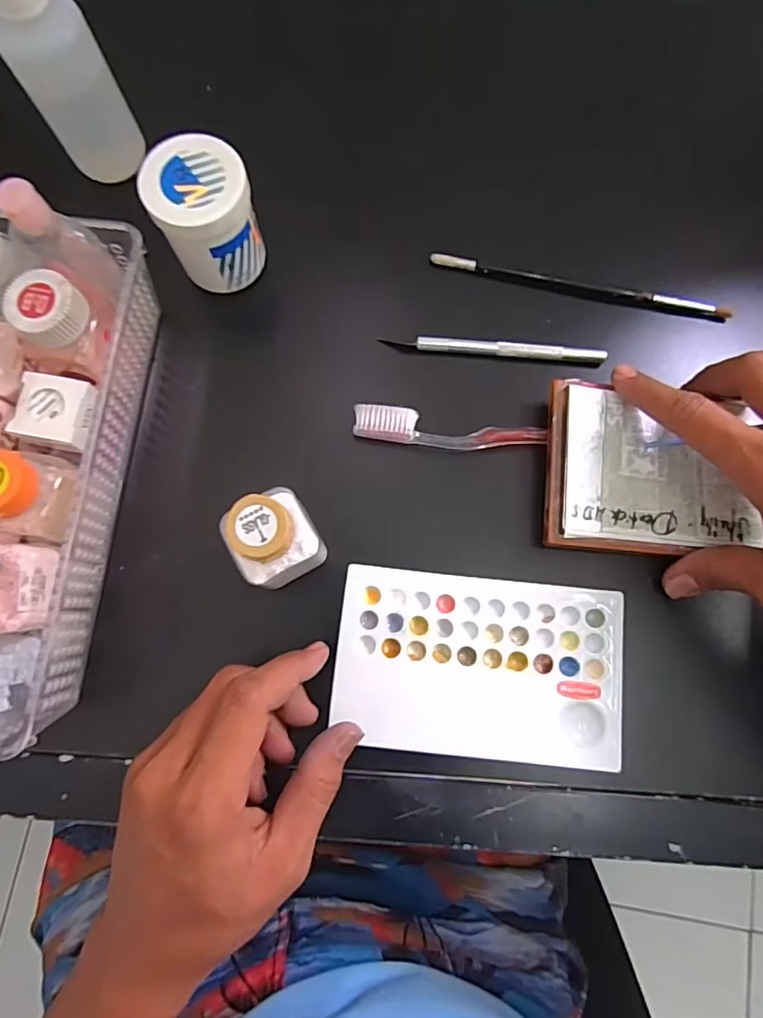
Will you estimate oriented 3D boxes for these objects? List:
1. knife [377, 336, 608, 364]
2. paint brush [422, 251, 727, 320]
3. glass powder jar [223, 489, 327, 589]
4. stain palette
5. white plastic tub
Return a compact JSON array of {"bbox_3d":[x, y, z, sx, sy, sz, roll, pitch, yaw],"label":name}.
[{"bbox_3d":[0.070,-0.099,0.336,0.135,0.008,0.008,5,79,0],"label":"knife"},{"bbox_3d":[0.125,-0.142,0.345,0.187,0.009,0.008,12,79,2],"label":"paint brush"},{"bbox_3d":[-0.055,0.017,0.277,0.041,0.061,0.039,-28,80,-6],"label":"glass powder jar"},{"bbox_3d":[0.053,0.084,0.295,0.151,0.006,0.093,6,79,1],"label":"stain palette"},{"bbox_3d":[-0.099,-0.166,0.313,0.053,0.063,0.050,0,79,0],"label":"white plastic tub"}]

